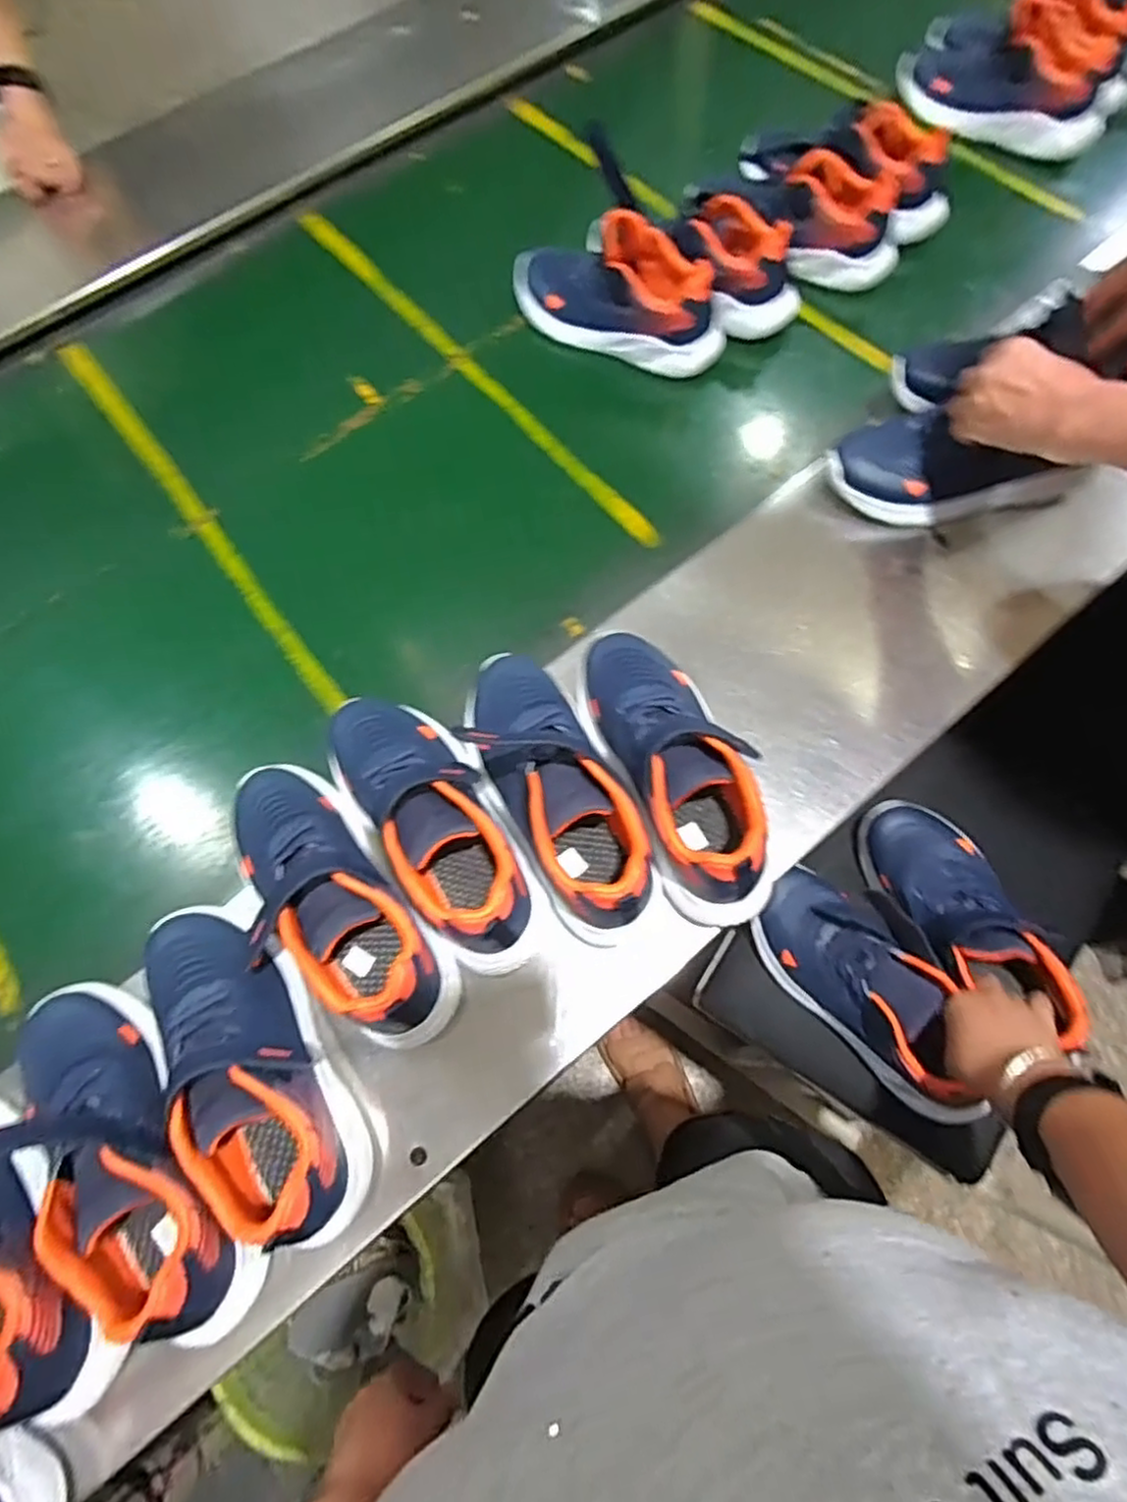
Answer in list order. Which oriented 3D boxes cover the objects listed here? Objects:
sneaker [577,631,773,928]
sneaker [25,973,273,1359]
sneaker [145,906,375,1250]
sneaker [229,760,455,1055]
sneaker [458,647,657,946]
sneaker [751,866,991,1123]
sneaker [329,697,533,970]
[{"bbox_3d":[0.088,0.008,0.548,0.097,0.107,0.247,-23,71,-5],"label":"sneaker"},{"bbox_3d":[-0.296,0.263,0.458,0.103,0.085,0.250,-37,73,-10],"label":"sneaker"},{"bbox_3d":[-0.222,0.212,0.477,0.086,0.086,0.247,-33,72,-9],"label":"sneaker"},{"bbox_3d":[-0.176,0.110,0.526,0.094,0.110,0.248,-43,74,-11],"label":"sneaker"},{"bbox_3d":[-0.010,0.027,0.544,0.087,0.108,0.252,-25,71,-6],"label":"sneaker"},{"bbox_3d":[0.263,0.211,0.617,0.094,0.090,0.234,-30,63,-9],"label":"sneaker"},{"bbox_3d":[-0.102,0.048,0.536,0.097,0.098,0.249,-31,72,-8],"label":"sneaker"}]

